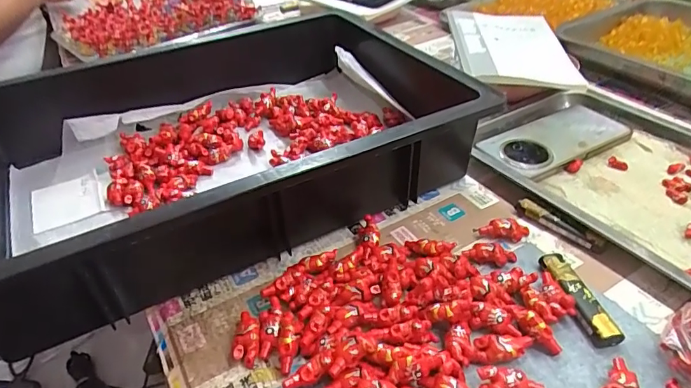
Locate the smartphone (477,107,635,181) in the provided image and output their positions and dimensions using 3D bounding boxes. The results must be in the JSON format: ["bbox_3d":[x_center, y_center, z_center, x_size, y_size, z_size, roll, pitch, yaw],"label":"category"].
[{"bbox_3d":[0.225,-0.059,0.506,0.155,0.019,0.076,-21,42,-20],"label":"smartphone"}]

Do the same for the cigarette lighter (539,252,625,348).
[{"bbox_3d":[0.170,0.075,0.345,0.021,0.012,0.079,-10,39,-8],"label":"cigarette lighter"}]

